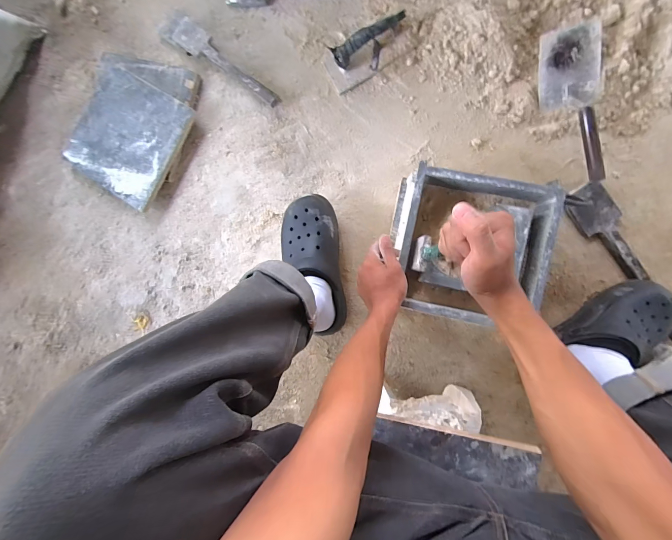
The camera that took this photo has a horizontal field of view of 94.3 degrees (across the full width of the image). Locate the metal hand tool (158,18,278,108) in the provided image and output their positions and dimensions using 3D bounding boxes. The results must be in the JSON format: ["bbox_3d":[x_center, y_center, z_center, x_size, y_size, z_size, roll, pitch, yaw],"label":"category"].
[{"bbox_3d":[-0.246,-0.456,0.667,0.314,0.025,0.059,34,95,4],"label":"metal hand tool"}]

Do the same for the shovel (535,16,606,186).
[{"bbox_3d":[0.456,-0.306,0.580,0.111,0.040,0.280,-11,91,7],"label":"shovel"}]

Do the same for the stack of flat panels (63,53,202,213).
[{"bbox_3d":[-0.456,-0.320,0.693,0.261,0.033,0.308,26,95,5],"label":"stack of flat panels"}]

